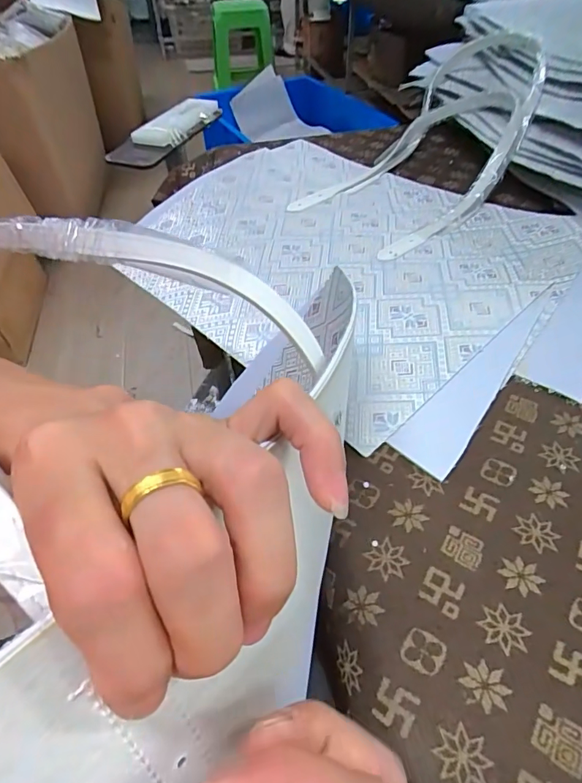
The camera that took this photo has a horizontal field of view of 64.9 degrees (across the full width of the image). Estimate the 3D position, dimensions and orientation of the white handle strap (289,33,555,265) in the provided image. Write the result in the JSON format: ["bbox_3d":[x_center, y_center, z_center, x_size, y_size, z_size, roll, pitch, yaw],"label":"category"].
[{"bbox_3d":[0.172,-0.315,0.549,0.175,0.111,0.378,31,57,26],"label":"white handle strap"}]

